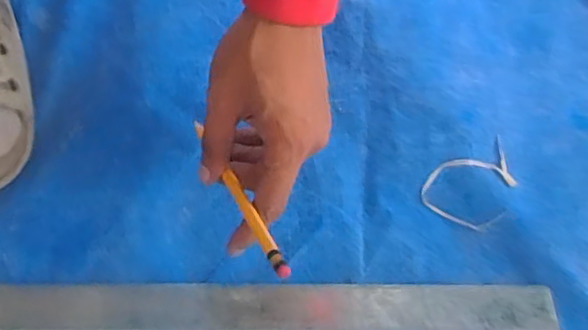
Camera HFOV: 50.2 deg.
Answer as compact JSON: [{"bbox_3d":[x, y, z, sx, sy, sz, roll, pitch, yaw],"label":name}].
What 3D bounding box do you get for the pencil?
[{"bbox_3d":[-0.039,0.013,0.399,0.008,0.006,0.184,-27,37,-8],"label":"pencil"}]

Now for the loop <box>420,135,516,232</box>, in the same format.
[{"bbox_3d":[0.133,0.019,0.465,0.069,0.008,0.055,-29,76,-9],"label":"loop"}]

